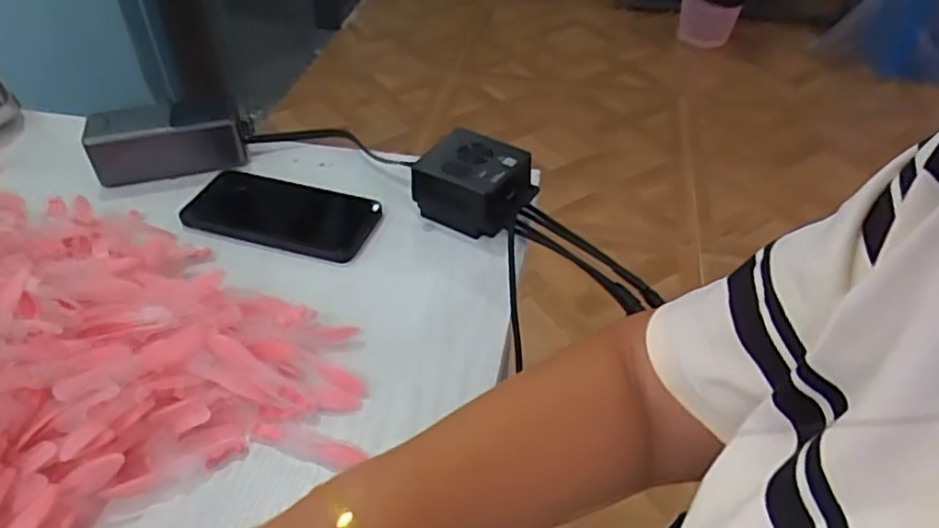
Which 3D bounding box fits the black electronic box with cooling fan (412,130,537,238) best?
[{"bbox_3d":[0.004,-0.066,0.551,0.088,0.049,0.077,31,50,28],"label":"black electronic box with cooling fan"}]

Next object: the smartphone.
[{"bbox_3d":[-0.159,-0.041,0.551,0.156,0.014,0.079,13,36,14],"label":"smartphone"}]

